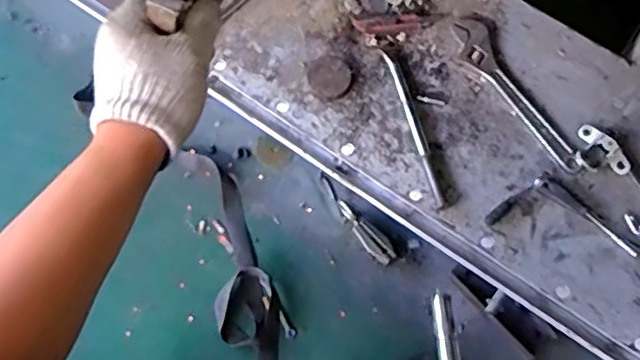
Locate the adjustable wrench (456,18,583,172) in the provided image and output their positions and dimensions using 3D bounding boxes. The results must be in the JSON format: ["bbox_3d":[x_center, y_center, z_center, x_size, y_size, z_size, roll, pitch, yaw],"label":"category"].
[{"bbox_3d":[0.356,-0.159,1.182,0.070,0.025,0.352,-28,73,-11],"label":"adjustable wrench"}]

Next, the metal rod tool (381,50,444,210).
[{"bbox_3d":[0.169,-0.097,1.146,0.016,0.011,0.315,-13,70,-7],"label":"metal rod tool"}]

